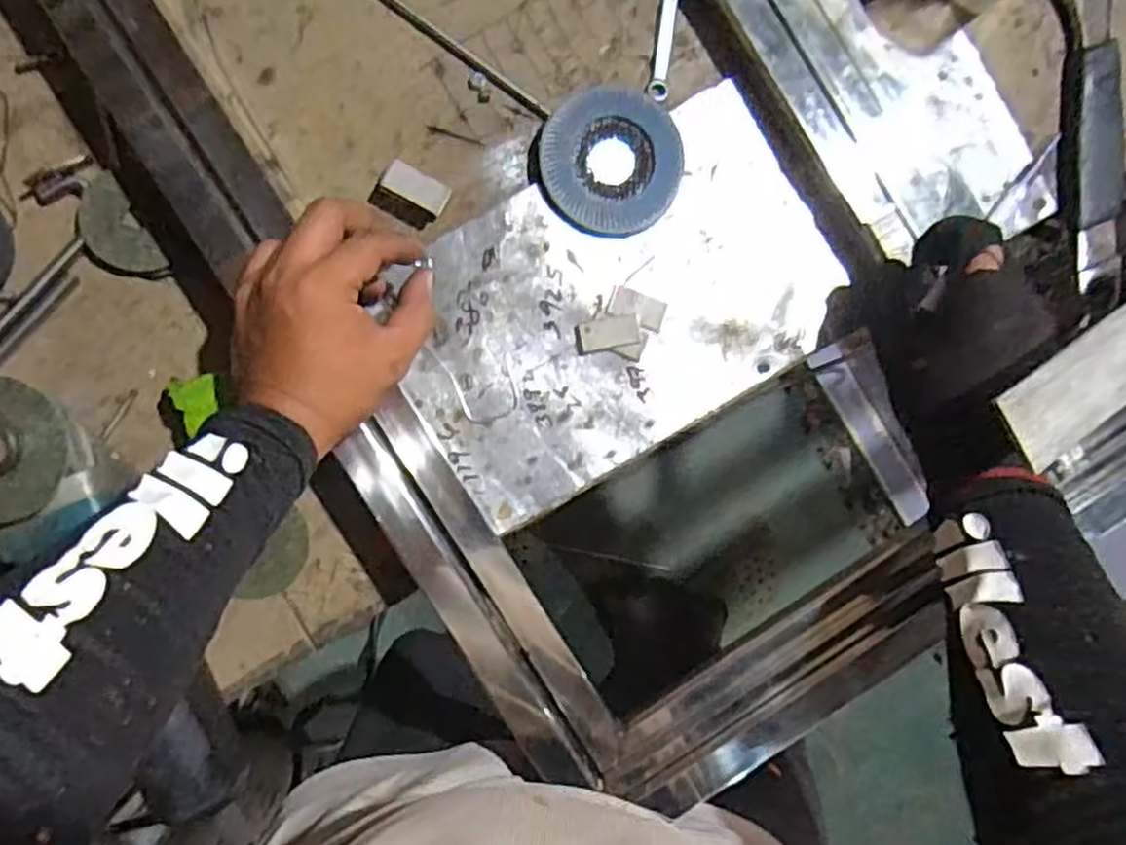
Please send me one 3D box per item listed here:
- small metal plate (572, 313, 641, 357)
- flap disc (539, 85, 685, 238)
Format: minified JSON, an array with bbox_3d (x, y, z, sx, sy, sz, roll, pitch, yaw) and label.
[{"bbox_3d":[0.030,-0.060,0.524,0.042,0.005,0.021,-12,90,-4],"label":"small metal plate"},{"bbox_3d":[0.033,-0.173,0.511,0.093,0.020,0.094,0,89,-4],"label":"flap disc"}]

